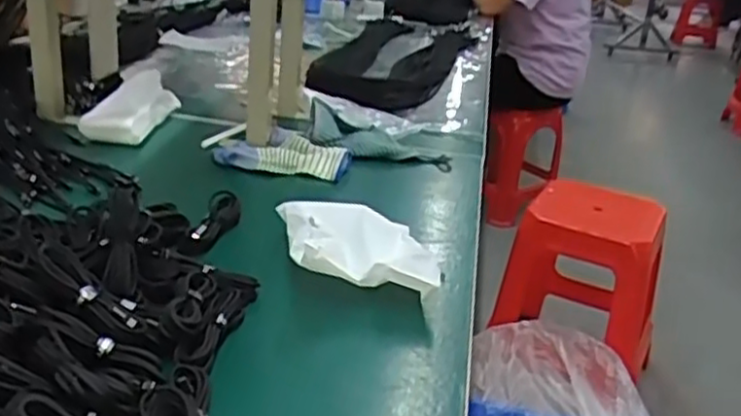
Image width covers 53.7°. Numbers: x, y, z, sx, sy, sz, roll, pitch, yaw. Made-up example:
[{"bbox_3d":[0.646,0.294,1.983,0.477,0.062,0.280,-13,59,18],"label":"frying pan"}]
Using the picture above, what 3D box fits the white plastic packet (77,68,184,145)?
[{"bbox_3d":[-0.349,-0.147,1.070,0.085,0.081,0.133,10,24,11],"label":"white plastic packet"}]

